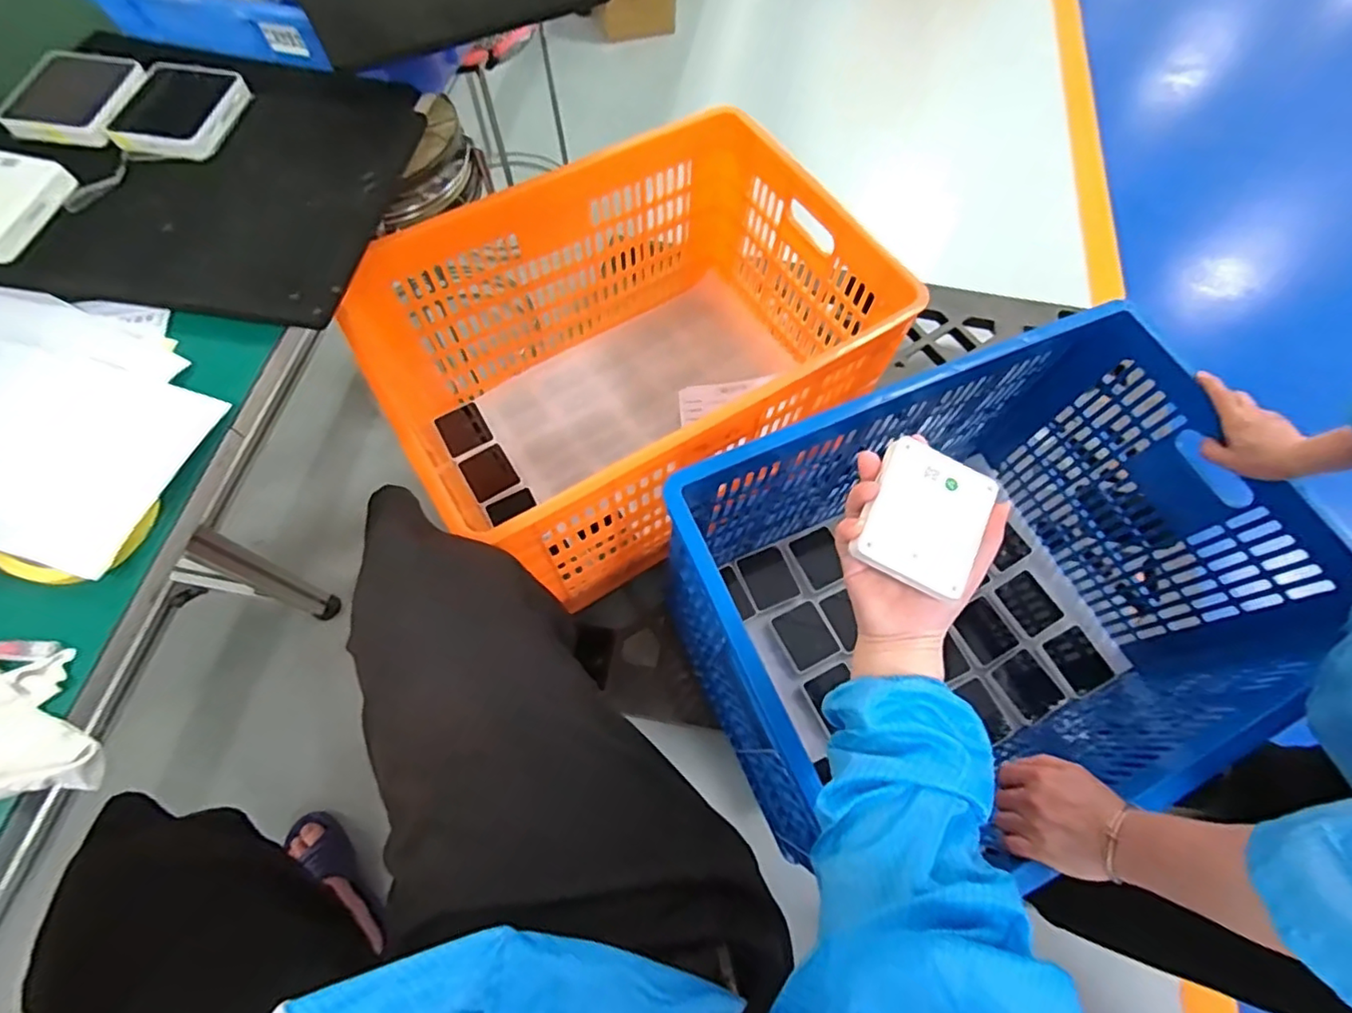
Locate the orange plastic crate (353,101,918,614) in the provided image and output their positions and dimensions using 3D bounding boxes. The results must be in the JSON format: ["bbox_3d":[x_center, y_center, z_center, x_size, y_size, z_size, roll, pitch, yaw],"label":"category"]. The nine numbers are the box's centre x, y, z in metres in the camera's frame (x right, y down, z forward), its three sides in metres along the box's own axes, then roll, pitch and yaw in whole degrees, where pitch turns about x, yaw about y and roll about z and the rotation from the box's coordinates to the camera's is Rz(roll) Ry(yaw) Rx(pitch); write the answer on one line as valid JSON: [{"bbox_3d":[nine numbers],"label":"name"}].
[{"bbox_3d":[-0.067,-0.209,0.946,0.651,0.388,0.469,-28,71,-14],"label":"orange plastic crate"}]

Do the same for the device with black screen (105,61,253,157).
[{"bbox_3d":[-0.450,-0.356,0.538,0.085,0.024,0.103,11,67,3],"label":"device with black screen"}]

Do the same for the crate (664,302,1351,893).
[{"bbox_3d":[0.380,0.142,0.856,0.678,0.485,0.484,-23,69,-12],"label":"crate"}]

